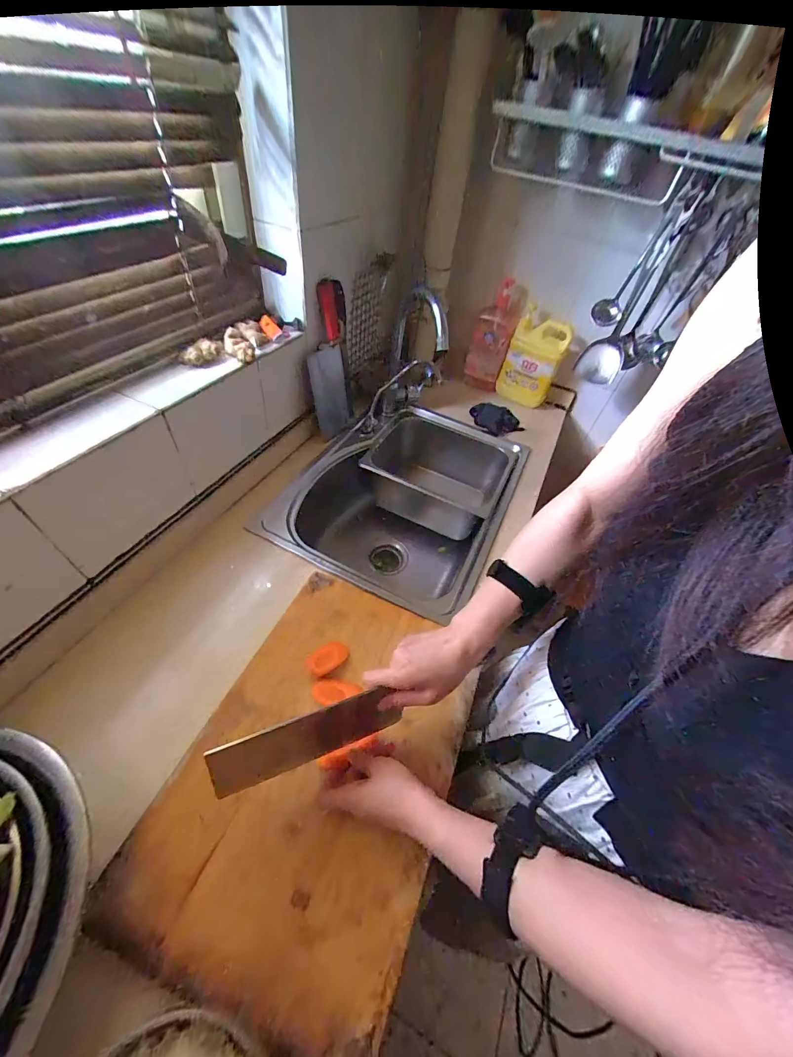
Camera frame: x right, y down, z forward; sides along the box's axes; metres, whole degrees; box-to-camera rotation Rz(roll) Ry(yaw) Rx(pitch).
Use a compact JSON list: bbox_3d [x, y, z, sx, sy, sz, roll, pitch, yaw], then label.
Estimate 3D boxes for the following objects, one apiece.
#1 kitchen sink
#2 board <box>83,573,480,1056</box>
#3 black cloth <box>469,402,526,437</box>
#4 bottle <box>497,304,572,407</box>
[{"bbox_3d":[0.008,-0.043,0.898,0.455,0.235,0.589,25,51,12],"label":"kitchen sink"},{"bbox_3d":[-0.083,0.270,0.462,0.299,0.027,0.444,21,49,12],"label":"board"},{"bbox_3d":[0.274,-0.299,1.012,0.098,0.032,0.137,-26,56,-27],"label":"black cloth"},{"bbox_3d":[0.368,-0.456,1.003,0.142,0.213,0.070,18,50,6],"label":"bottle"}]

